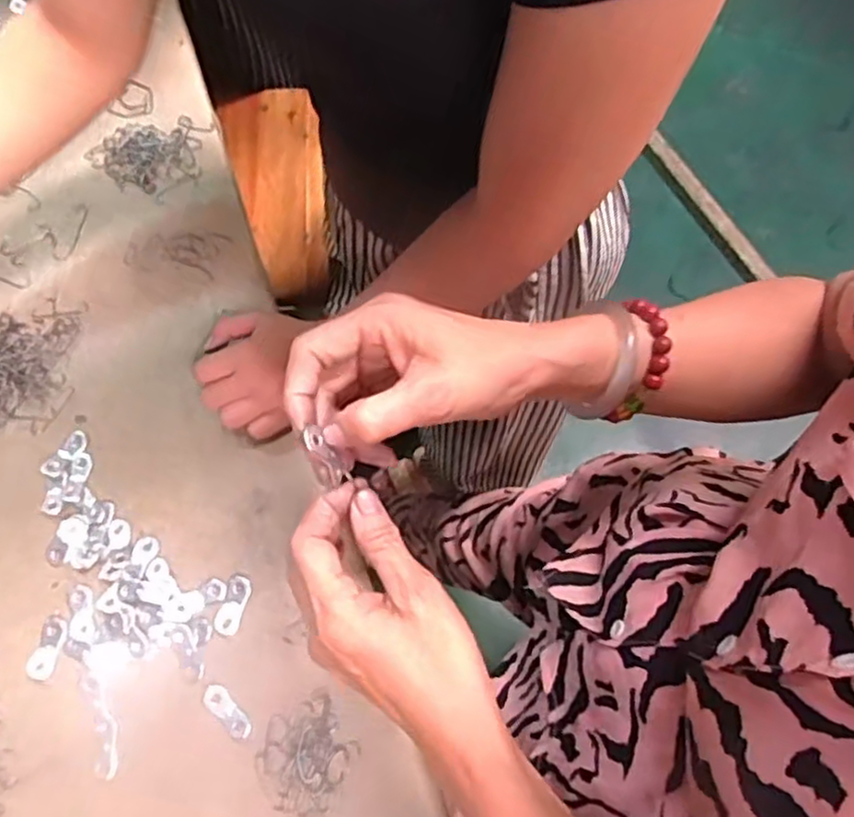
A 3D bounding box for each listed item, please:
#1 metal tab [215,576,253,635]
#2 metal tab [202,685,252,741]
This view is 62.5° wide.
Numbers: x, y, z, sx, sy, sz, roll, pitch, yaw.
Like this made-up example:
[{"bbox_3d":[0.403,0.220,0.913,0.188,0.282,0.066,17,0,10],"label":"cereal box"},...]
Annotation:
[{"bbox_3d":[-0.130,0.131,0.470,0.017,0.004,0.037,14,69,5],"label":"metal tab"},{"bbox_3d":[-0.126,0.191,0.444,0.039,0.004,0.015,38,73,13],"label":"metal tab"}]

